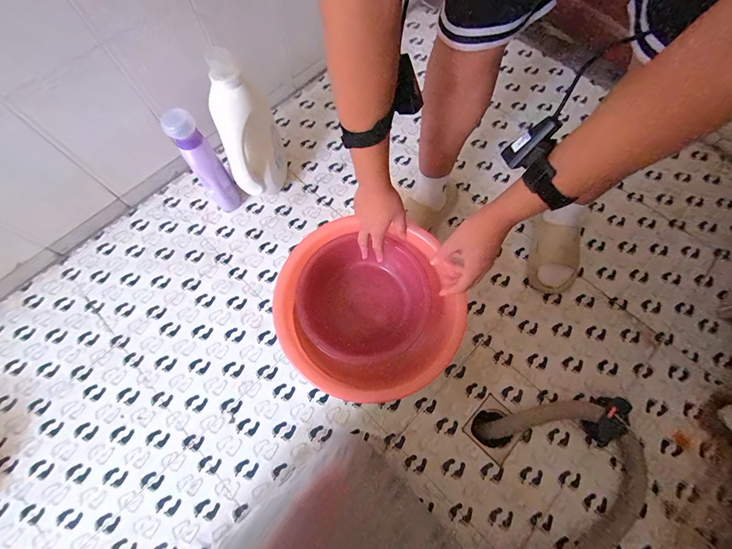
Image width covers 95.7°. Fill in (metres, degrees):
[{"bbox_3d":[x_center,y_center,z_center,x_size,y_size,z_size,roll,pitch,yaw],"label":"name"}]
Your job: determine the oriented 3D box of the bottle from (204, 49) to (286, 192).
[{"bbox_3d":[-0.271,-0.319,0.785,0.114,0.334,0.182,-11,67,-2],"label":"bottle"}]

